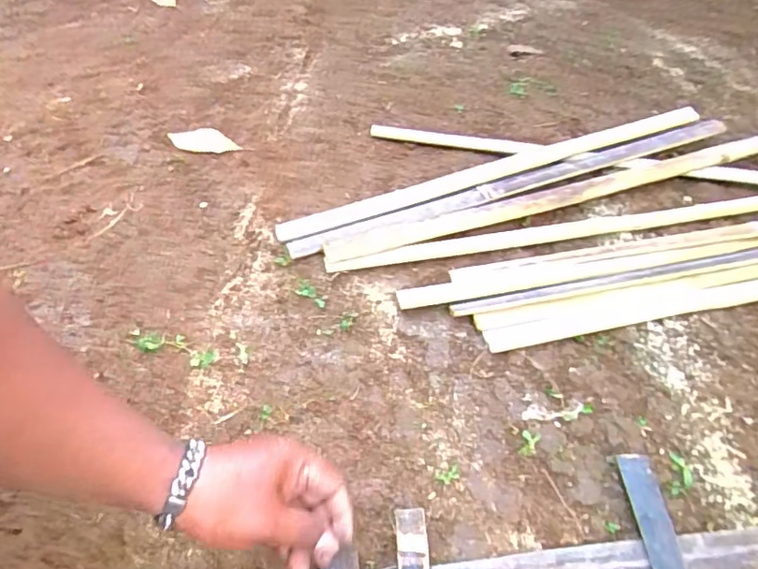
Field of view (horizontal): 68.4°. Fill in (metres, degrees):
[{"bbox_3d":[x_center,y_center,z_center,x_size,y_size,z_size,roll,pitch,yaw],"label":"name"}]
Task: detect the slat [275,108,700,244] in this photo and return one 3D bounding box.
[{"bbox_3d":[0.166,-0.158,0.771,0.623,0.007,0.049,-18,48,-11],"label":"slat"}]

